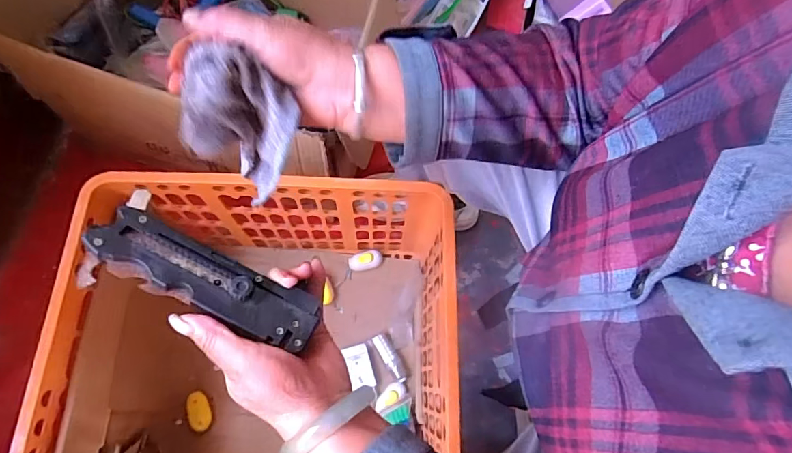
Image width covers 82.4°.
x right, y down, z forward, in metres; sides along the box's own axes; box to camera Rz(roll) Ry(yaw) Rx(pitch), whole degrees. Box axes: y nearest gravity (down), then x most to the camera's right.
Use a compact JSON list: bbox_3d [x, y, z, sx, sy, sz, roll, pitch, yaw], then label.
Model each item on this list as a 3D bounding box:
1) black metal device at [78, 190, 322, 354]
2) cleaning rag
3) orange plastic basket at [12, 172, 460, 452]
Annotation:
[{"bbox_3d":[-0.134,0.037,0.320,0.159,0.020,0.062,26,72,-3],"label":"black metal device"},{"bbox_3d":[-0.105,-0.071,0.326,0.067,0.098,0.065,9,71,1],"label":"cleaning rag"},{"bbox_3d":[-0.173,0.174,0.667,0.476,0.328,0.399,1,71,-2],"label":"orange plastic basket"}]

